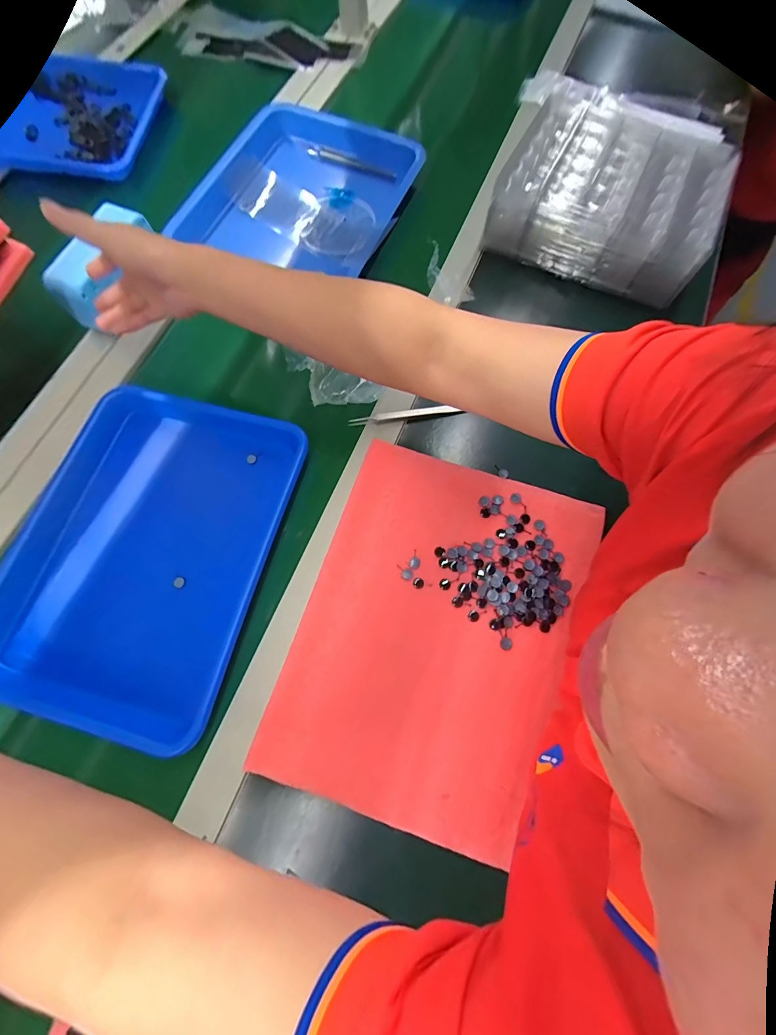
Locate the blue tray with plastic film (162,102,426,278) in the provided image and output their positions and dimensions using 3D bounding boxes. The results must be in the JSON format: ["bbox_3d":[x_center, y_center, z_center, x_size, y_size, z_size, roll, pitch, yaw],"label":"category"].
[{"bbox_3d":[-0.116,-0.478,0.533,0.272,0.042,0.296,22,73,8],"label":"blue tray with plastic film"}]

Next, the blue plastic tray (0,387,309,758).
[{"bbox_3d":[-0.264,0.026,0.390,0.273,0.038,0.327,14,72,5],"label":"blue plastic tray"}]

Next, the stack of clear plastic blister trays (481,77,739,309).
[{"bbox_3d":[0.292,-0.429,0.485,0.253,0.078,0.237,27,74,9],"label":"stack of clear plastic blister trays"}]

